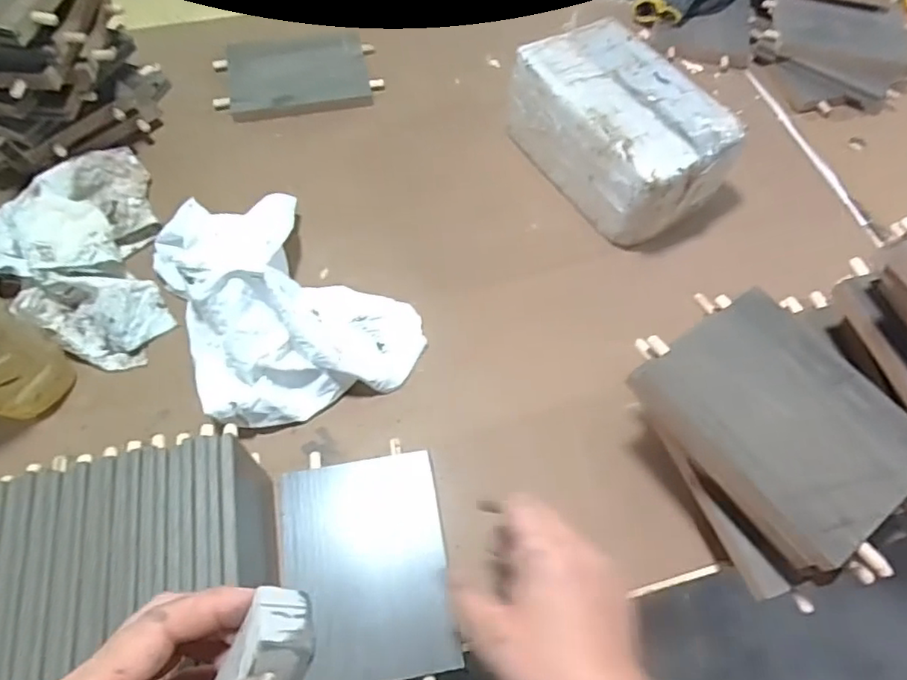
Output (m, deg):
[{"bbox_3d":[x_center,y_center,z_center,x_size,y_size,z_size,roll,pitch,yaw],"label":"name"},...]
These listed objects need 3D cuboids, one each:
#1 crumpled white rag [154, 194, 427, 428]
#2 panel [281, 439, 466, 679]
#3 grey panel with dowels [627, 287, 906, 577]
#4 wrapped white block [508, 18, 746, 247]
[{"bbox_3d":[-0.143,-0.048,0.499,0.181,0.094,0.223,-26,66,-14],"label":"crumpled white rag"},{"bbox_3d":[-0.063,0.166,0.434,0.115,0.010,0.167,-8,63,-5],"label":"panel"},{"bbox_3d":[0.216,0.051,0.387,0.115,0.025,0.166,-34,68,-17],"label":"grey panel with dowels"},{"bbox_3d":[0.162,-0.202,0.595,0.124,0.114,0.209,-30,67,-16],"label":"wrapped white block"}]

